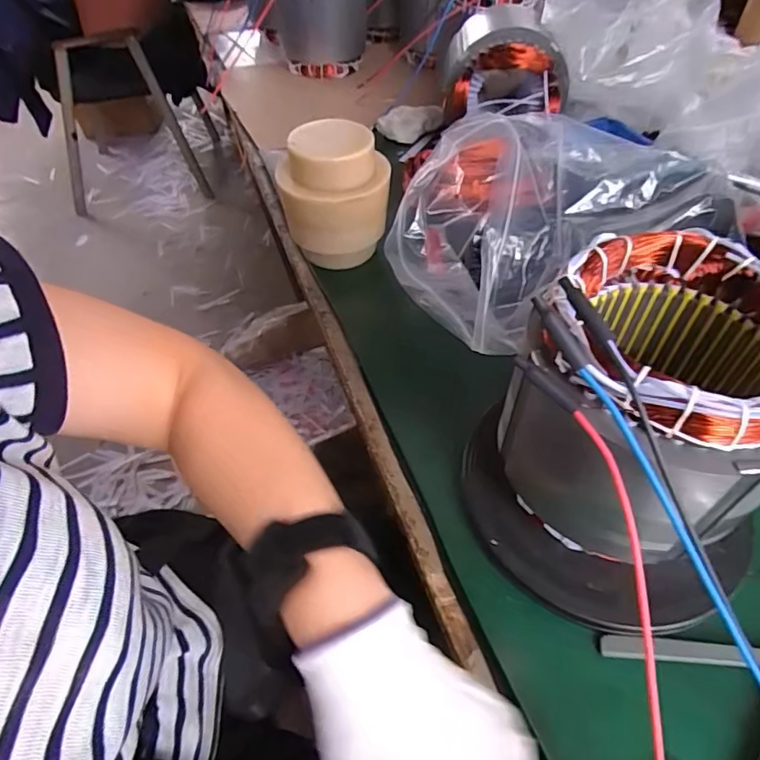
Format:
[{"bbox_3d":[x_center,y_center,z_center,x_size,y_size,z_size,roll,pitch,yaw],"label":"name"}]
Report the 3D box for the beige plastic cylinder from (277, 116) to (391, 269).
[{"bbox_3d":[-0.045,-0.188,0.531,0.109,0.116,0.092,-3,50,1],"label":"beige plastic cylinder"}]

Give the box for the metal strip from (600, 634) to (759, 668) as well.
[{"bbox_3d":[0.202,0.161,0.303,0.134,0.006,0.012,3,50,6],"label":"metal strip"}]

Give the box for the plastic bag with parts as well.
[{"bbox_3d":[0.143,-0.171,0.504,0.284,0.126,0.219,-26,53,-18],"label":"plastic bag with parts"}]

